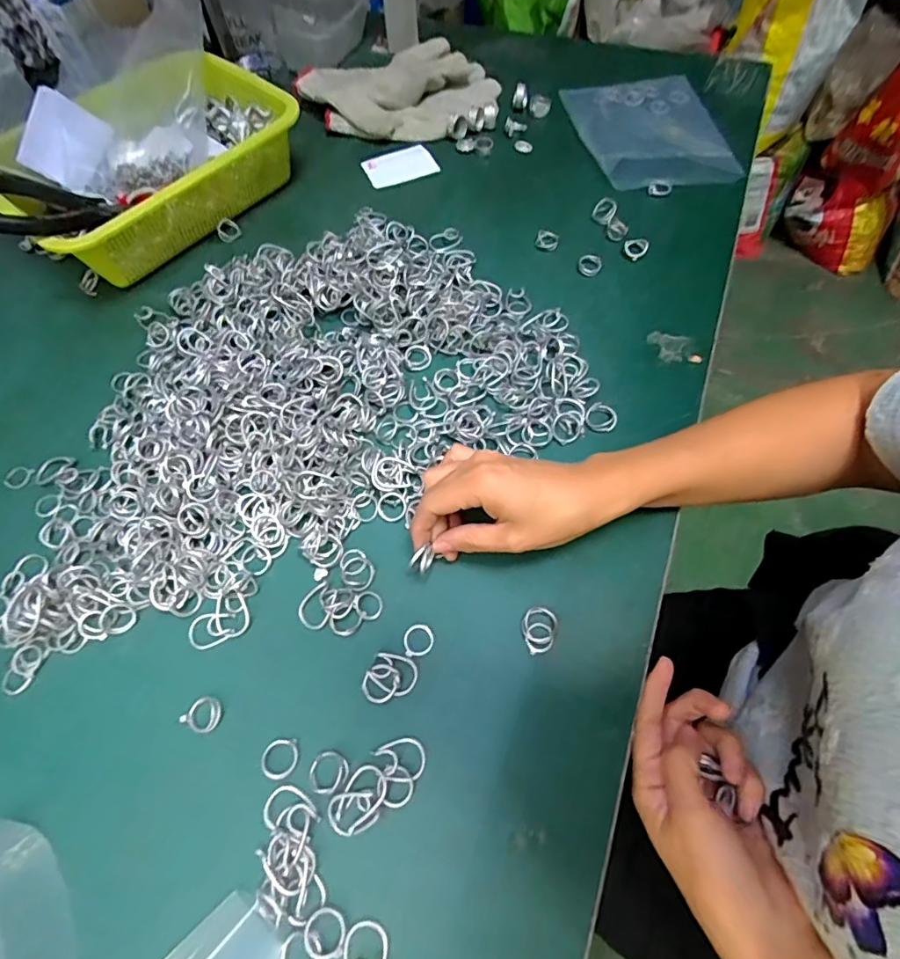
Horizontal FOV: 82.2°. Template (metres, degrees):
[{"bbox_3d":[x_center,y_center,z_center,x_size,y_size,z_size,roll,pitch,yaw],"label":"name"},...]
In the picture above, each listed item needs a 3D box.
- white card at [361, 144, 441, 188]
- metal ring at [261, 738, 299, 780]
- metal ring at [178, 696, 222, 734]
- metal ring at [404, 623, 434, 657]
[{"bbox_3d":[-0.056,-0.348,0.570,0.074,0.004,0.054,-26,65,-11],"label":"white card"},{"bbox_3d":[-0.100,0.163,0.302,0.020,0.006,0.021,-1,63,2],"label":"metal ring"},{"bbox_3d":[-0.152,0.143,0.317,0.024,0.004,0.020,22,66,12],"label":"metal ring"},{"bbox_3d":[-0.020,0.102,0.329,0.020,0.004,0.020,-1,63,2],"label":"metal ring"}]

